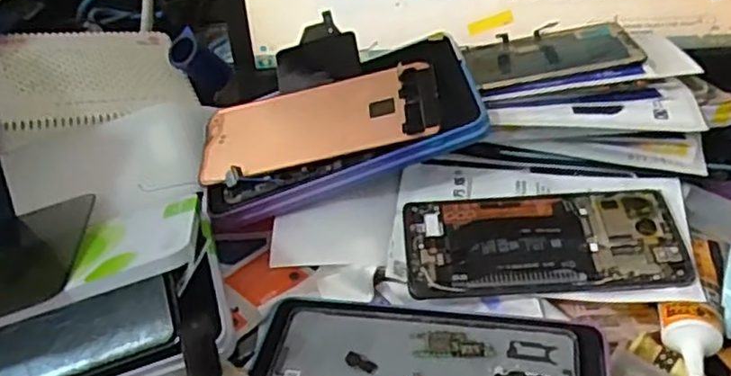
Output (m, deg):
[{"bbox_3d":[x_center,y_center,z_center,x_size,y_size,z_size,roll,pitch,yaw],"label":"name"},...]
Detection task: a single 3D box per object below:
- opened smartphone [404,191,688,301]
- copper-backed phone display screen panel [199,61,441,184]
[{"bbox_3d":[0.107,0.031,0.417,0.162,0.007,0.074,-4,47,3],"label":"opened smartphone"},{"bbox_3d":[-0.032,-0.045,0.458,0.161,0.005,0.074,-14,47,10],"label":"copper-backed phone display screen panel"}]

